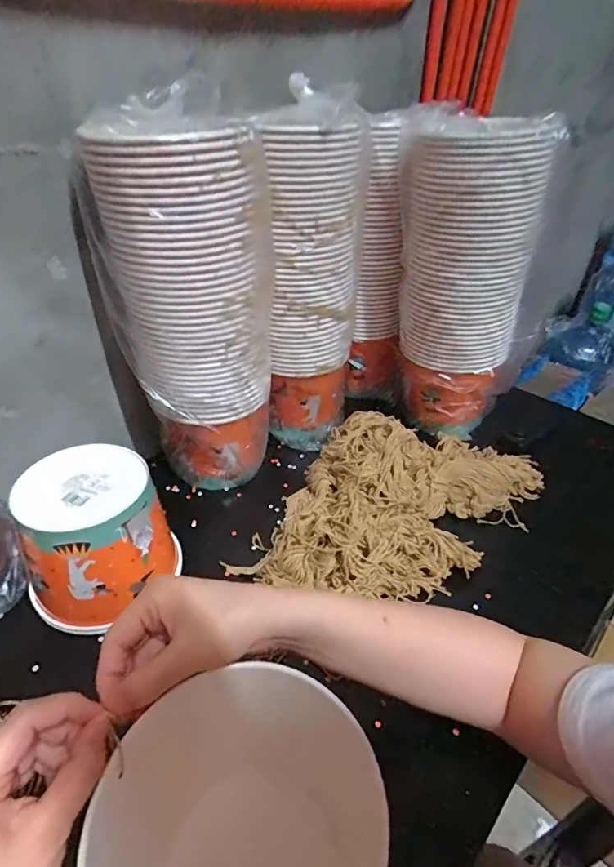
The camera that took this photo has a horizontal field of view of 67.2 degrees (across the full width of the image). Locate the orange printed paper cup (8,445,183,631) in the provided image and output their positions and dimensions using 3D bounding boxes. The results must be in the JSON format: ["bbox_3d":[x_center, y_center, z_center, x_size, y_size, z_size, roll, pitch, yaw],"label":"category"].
[{"bbox_3d":[-0.229,0.107,0.499,0.142,0.129,0.134,2,37,-1],"label":"orange printed paper cup"}]

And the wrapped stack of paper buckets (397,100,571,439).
[{"bbox_3d":[0.223,-0.220,0.683,0.206,0.403,0.161,11,38,11],"label":"wrapped stack of paper buckets"}]

